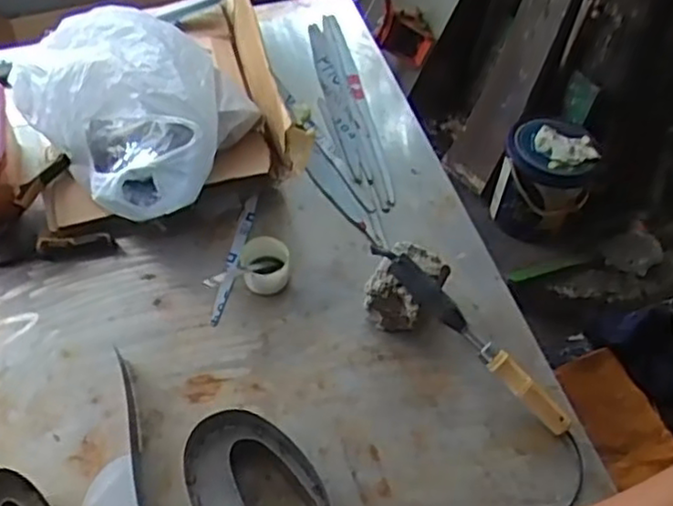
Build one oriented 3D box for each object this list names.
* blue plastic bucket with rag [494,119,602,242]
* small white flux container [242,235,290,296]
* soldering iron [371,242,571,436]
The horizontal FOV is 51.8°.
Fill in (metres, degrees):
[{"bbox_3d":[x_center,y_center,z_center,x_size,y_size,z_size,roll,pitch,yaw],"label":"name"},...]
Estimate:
[{"bbox_3d":[0.538,-0.198,1.804,0.219,0.259,0.234,1,56,-1],"label":"blue plastic bucket with rag"},{"bbox_3d":[-0.099,0.018,0.973,0.063,0.056,0.066,1,54,-1],"label":"small white flux container"},{"bbox_3d":[0.173,0.097,0.884,0.324,0.033,0.042,45,63,11],"label":"soldering iron"}]

